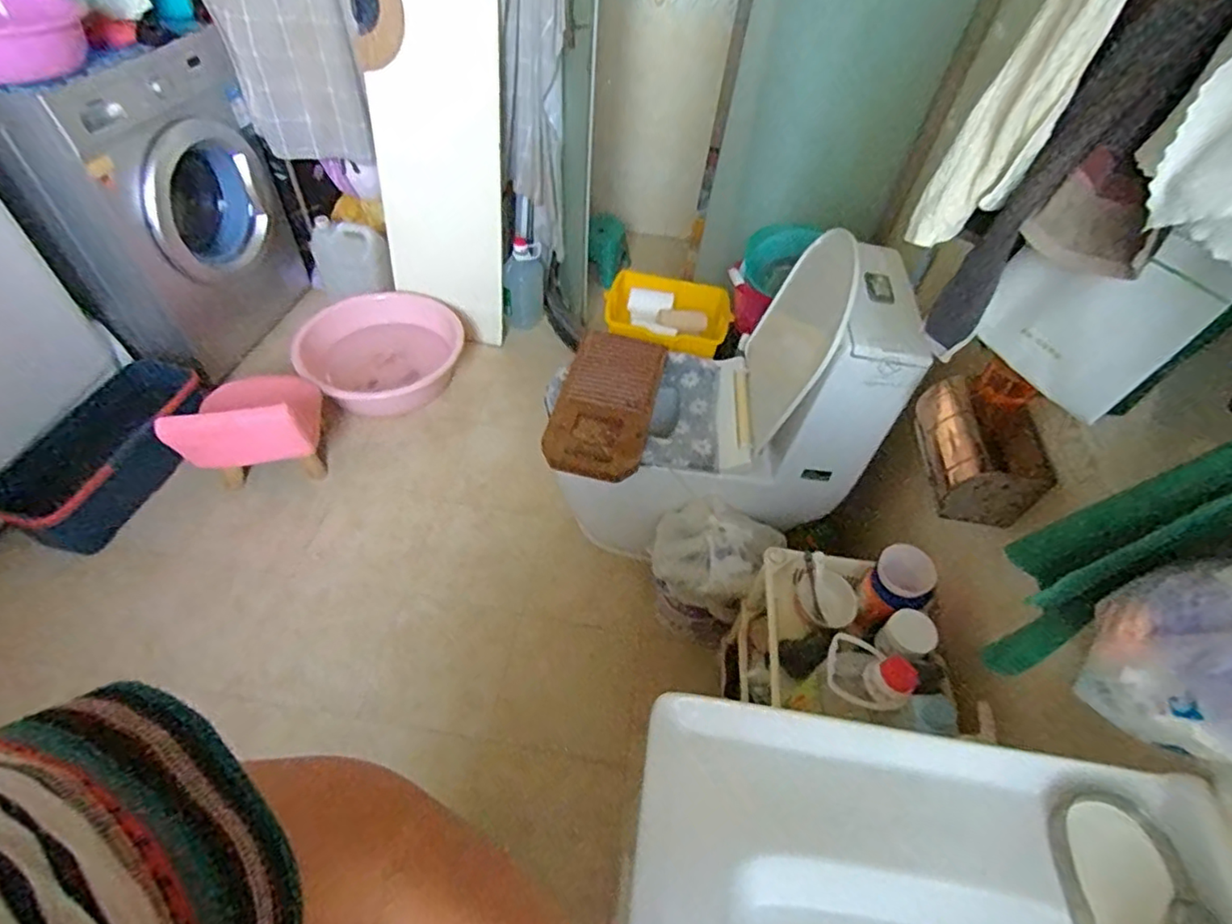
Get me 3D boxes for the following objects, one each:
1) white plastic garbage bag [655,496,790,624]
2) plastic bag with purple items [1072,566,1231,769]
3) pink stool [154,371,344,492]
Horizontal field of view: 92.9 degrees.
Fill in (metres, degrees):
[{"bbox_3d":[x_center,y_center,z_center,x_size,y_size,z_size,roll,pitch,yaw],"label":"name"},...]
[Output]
[{"bbox_3d":[0.187,0.222,1.294,0.250,0.251,0.181,37,57,23],"label":"white plastic garbage bag"},{"bbox_3d":[0.461,0.143,0.436,0.064,0.233,0.146,-9,52,-12],"label":"plastic bag with purple items"},{"bbox_3d":[-0.953,-0.135,1.543,0.320,0.273,0.347,-17,54,-19],"label":"pink stool"}]

